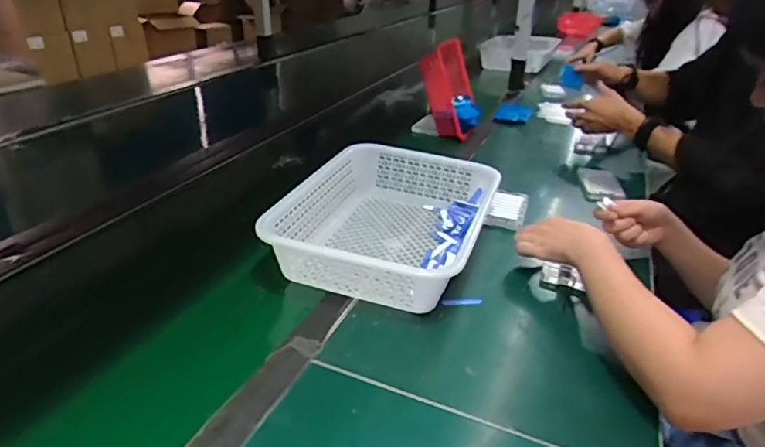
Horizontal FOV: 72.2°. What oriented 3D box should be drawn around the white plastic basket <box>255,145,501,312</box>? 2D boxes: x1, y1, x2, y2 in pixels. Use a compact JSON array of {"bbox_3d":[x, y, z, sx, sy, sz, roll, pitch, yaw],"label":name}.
[{"bbox_3d":[0.013,-0.005,0.771,0.266,0.088,0.361,10,28,15],"label":"white plastic basket"}]

